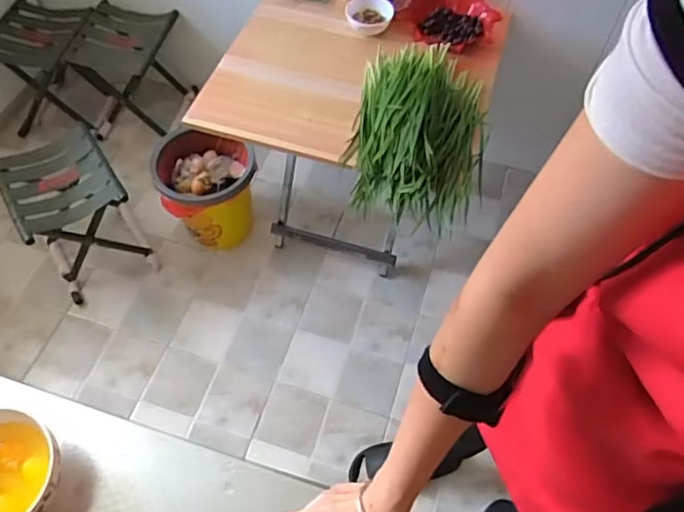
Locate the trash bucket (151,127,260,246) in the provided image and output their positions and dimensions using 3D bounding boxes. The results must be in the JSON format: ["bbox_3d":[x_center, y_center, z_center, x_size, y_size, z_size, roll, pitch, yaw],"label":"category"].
[{"bbox_3d":[-0.412,-0.195,1.770,0.289,0.319,0.285,1,58,-2],"label":"trash bucket"}]

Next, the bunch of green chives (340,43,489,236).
[{"bbox_3d":[0.174,-0.284,1.260,0.286,0.140,0.445,10,59,4],"label":"bunch of green chives"}]

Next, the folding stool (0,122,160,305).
[{"bbox_3d":[-0.790,-0.128,1.690,0.280,0.407,0.334,-30,64,-19],"label":"folding stool"}]

